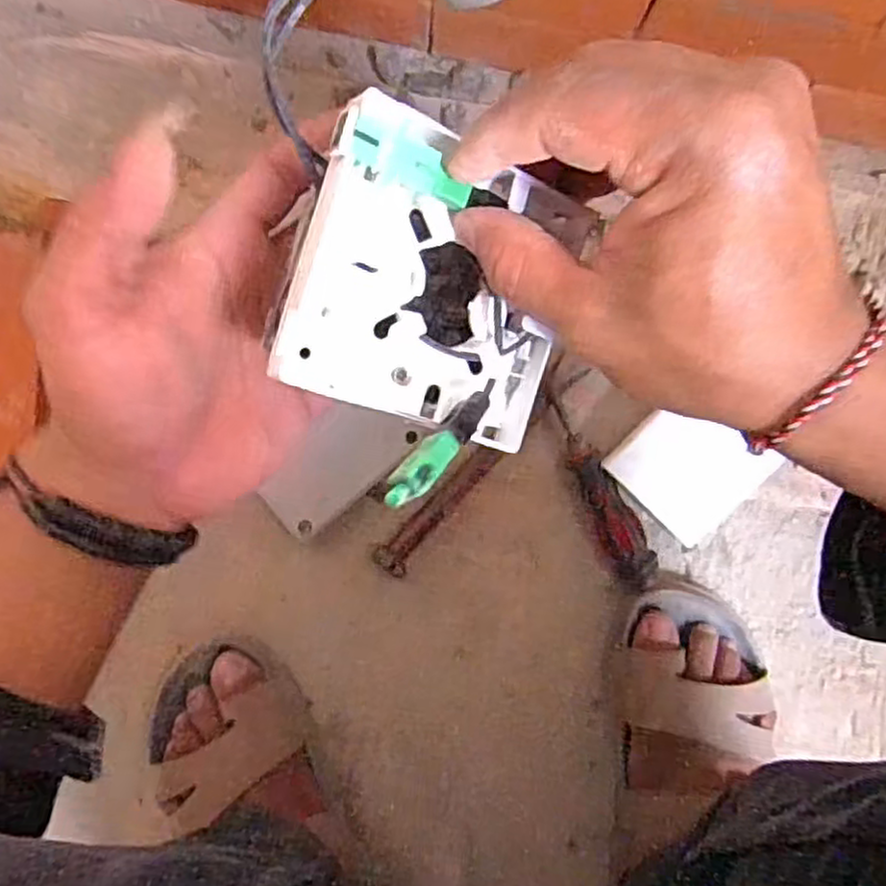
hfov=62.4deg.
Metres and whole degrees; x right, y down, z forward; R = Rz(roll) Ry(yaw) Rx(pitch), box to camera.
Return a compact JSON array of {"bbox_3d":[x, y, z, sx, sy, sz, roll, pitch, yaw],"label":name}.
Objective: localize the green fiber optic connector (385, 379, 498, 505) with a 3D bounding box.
[{"bbox_3d":[0.001,-0.001,0.217,0.011,0.072,0.013,46,128,-3],"label":"green fiber optic connector"}]

